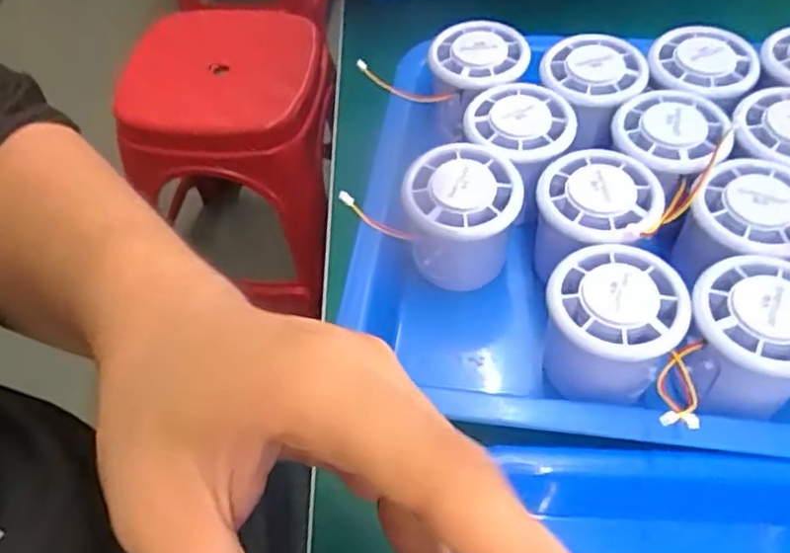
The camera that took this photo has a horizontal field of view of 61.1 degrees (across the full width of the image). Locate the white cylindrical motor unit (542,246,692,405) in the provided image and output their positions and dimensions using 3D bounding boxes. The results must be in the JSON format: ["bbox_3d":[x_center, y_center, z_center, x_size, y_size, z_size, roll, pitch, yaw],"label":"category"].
[{"bbox_3d":[0.091,0.024,0.292,0.054,0.047,0.059,-2,54,2],"label":"white cylindrical motor unit"}]

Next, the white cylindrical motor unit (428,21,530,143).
[{"bbox_3d":[0.049,-0.116,0.392,0.054,0.041,0.054,-2,54,2],"label":"white cylindrical motor unit"}]

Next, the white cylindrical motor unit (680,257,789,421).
[{"bbox_3d":[0.147,0.026,0.279,0.063,0.040,0.053,-29,58,-16],"label":"white cylindrical motor unit"}]

